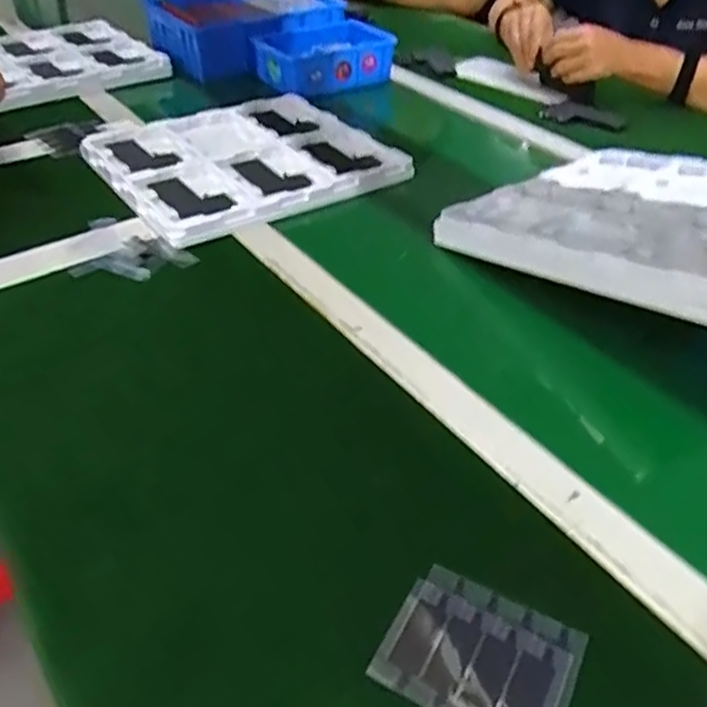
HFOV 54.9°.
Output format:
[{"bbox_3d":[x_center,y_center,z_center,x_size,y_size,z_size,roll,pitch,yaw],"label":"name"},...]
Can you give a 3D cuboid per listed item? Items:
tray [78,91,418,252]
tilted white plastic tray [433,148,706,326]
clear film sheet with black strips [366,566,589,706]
[{"bbox_3d":[-0.137,-0.248,0.854,0.322,0.033,0.323,-23,45,-24],"label":"tray"},{"bbox_3d":[0.280,-0.132,0.636,0.289,0.031,0.311,-26,33,-26],"label":"tilted white plastic tray"},{"bbox_3d":[0.069,0.164,0.368,0.097,0.004,0.076,20,45,22],"label":"clear film sheet with black strips"}]

